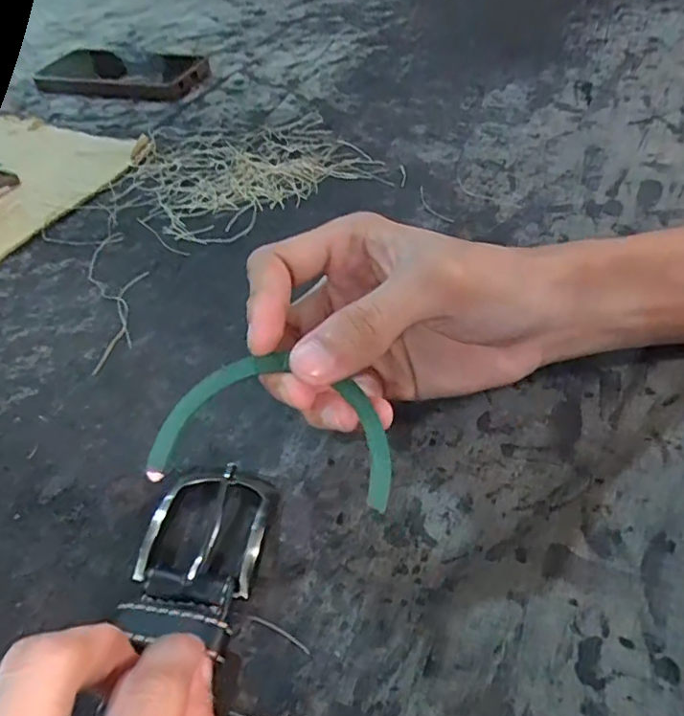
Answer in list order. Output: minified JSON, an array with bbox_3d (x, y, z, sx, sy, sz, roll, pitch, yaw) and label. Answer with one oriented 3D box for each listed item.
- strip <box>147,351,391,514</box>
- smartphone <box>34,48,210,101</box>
[{"bbox_3d":[-0.023,0.021,0.196,0.081,0.005,0.047,5,70,13],"label":"strip"},{"bbox_3d":[-0.214,-0.276,0.567,0.166,0.017,0.071,10,48,15],"label":"smartphone"}]

